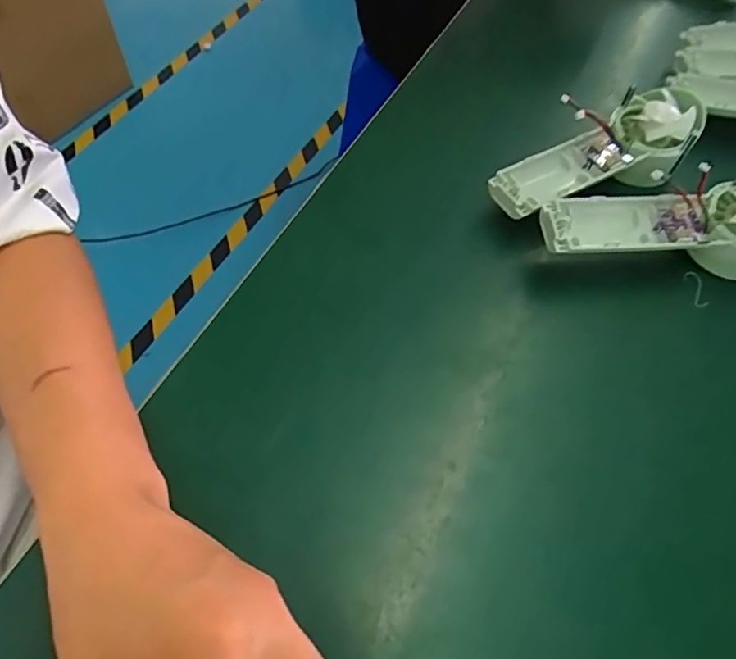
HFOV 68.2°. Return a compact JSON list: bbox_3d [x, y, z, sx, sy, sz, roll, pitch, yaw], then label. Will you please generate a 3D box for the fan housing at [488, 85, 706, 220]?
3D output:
[{"bbox_3d":[0.176,-0.134,0.403,0.167,0.057,0.057,-21,60,-15],"label":"fan housing"}]

